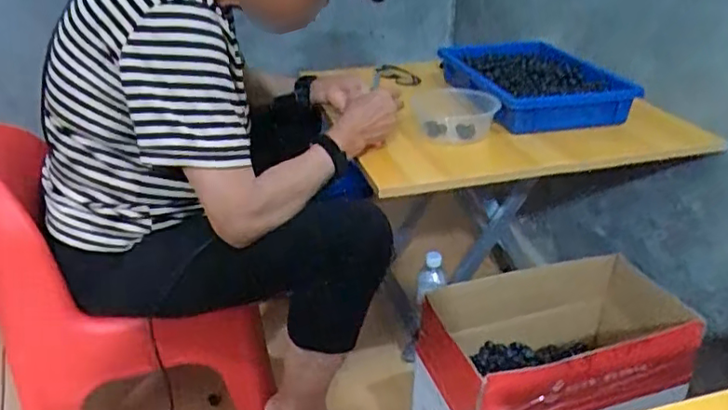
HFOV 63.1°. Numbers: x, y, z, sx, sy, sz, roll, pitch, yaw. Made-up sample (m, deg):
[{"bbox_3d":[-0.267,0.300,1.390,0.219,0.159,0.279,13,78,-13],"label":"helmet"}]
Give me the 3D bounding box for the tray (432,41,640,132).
[{"bbox_3d":[0.334,-0.257,1.213,0.278,0.063,0.409,-5,30,-7],"label":"tray"}]

